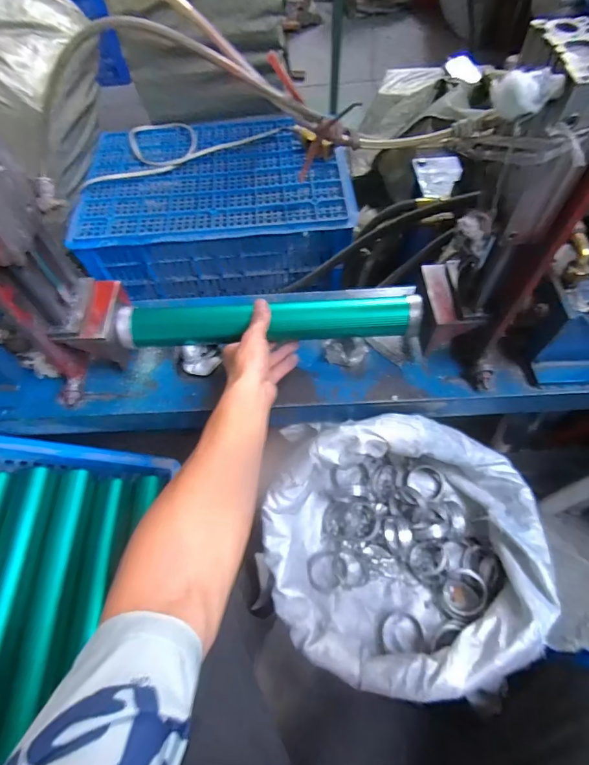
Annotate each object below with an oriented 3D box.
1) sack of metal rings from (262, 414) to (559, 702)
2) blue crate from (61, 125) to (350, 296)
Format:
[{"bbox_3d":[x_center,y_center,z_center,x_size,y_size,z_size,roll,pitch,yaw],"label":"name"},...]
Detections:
[{"bbox_3d":[0.154,0.218,0.542,0.370,0.202,0.313,0,59,2],"label":"sack of metal rings"},{"bbox_3d":[-0.187,-0.458,1.060,0.631,0.205,0.443,-4,59,0],"label":"blue crate"}]

